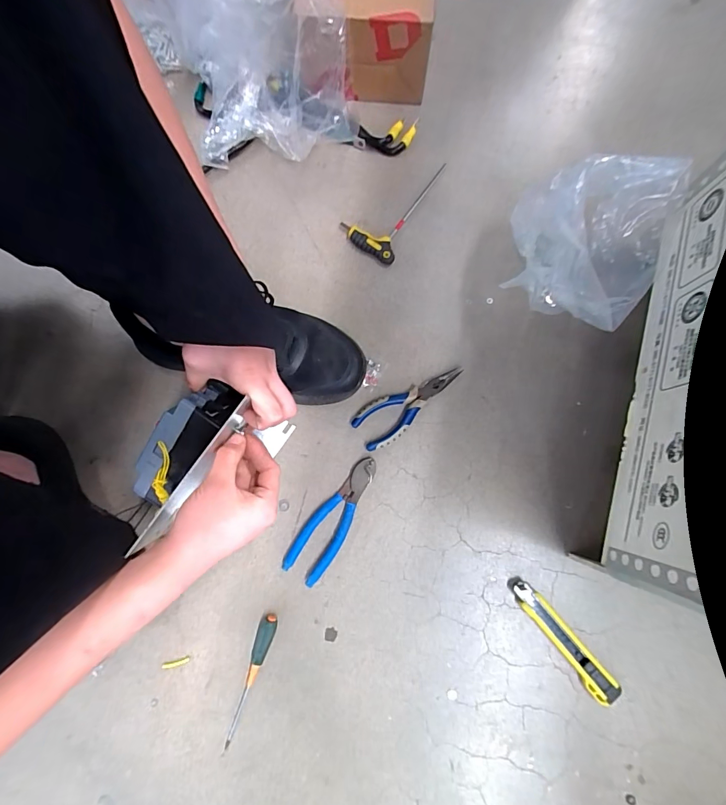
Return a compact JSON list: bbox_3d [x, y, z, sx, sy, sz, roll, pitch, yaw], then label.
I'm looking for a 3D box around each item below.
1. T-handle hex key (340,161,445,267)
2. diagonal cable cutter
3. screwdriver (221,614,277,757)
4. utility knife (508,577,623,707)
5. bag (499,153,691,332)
[{"bbox_3d":[0.047,-0.283,0.566,0.086,0.013,0.174,33,82,6],"label":"T-handle hex key"},{"bbox_3d":[-0.034,0.142,0.500,0.049,0.013,0.163,35,82,7],"label":"diagonal cable cutter"},{"bbox_3d":[-0.131,0.326,0.467,0.019,0.016,0.151,16,81,4],"label":"screwdriver"},{"bbox_3d":[0.233,0.276,0.470,0.029,0.017,0.158,-39,82,-6],"label":"utility knife"},{"bbox_3d":[0.273,-0.185,0.478,0.149,0.157,0.162,-41,82,-6],"label":"bag"}]

